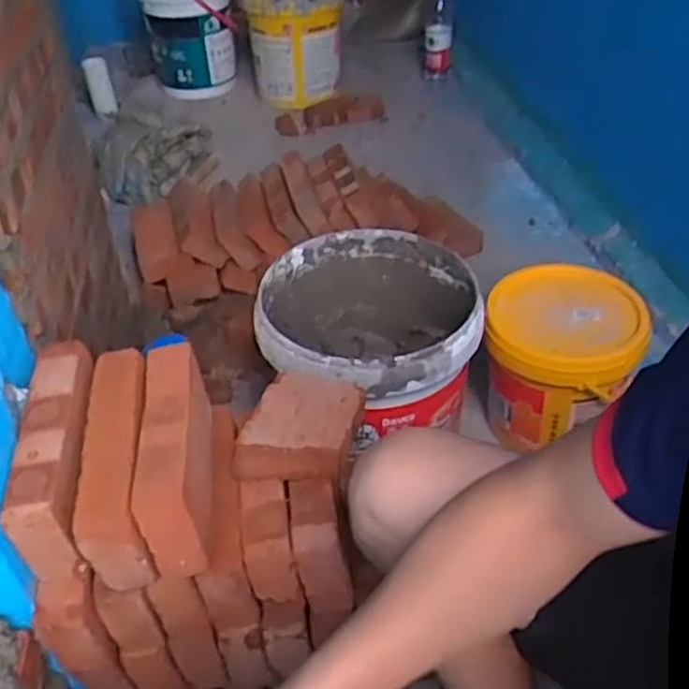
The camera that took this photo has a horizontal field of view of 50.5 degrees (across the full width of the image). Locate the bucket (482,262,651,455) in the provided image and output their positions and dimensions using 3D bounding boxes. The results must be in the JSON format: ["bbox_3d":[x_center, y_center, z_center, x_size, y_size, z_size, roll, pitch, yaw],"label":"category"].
[{"bbox_3d":[0.346,0.020,1.176,0.227,0.196,0.231,-2,40,1],"label":"bucket"}]

